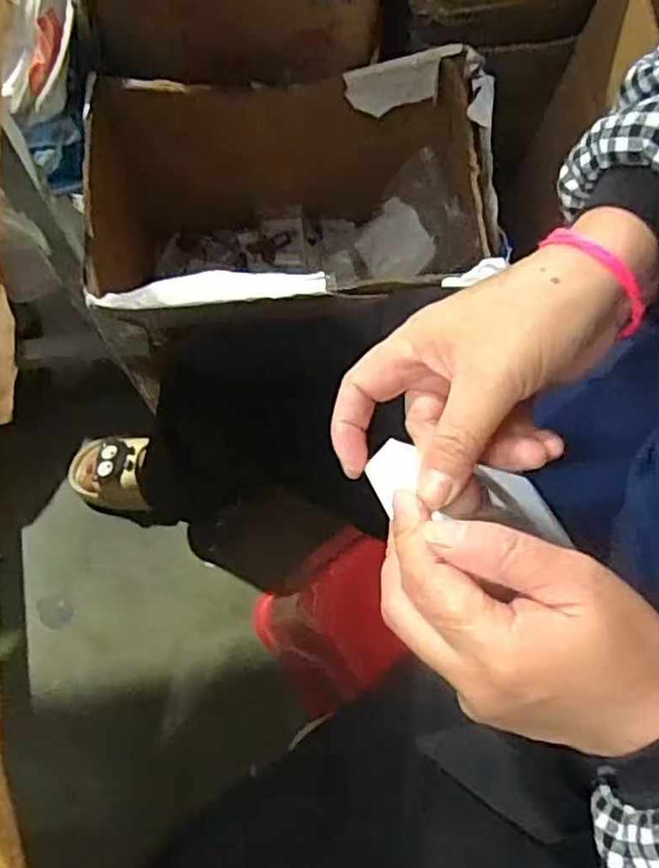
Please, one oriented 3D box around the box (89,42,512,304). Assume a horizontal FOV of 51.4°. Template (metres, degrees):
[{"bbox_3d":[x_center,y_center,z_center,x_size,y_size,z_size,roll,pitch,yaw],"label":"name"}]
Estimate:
[{"bbox_3d":[-0.039,-0.234,0.837,0.433,0.277,0.287,-5,73,-4],"label":"box"}]

